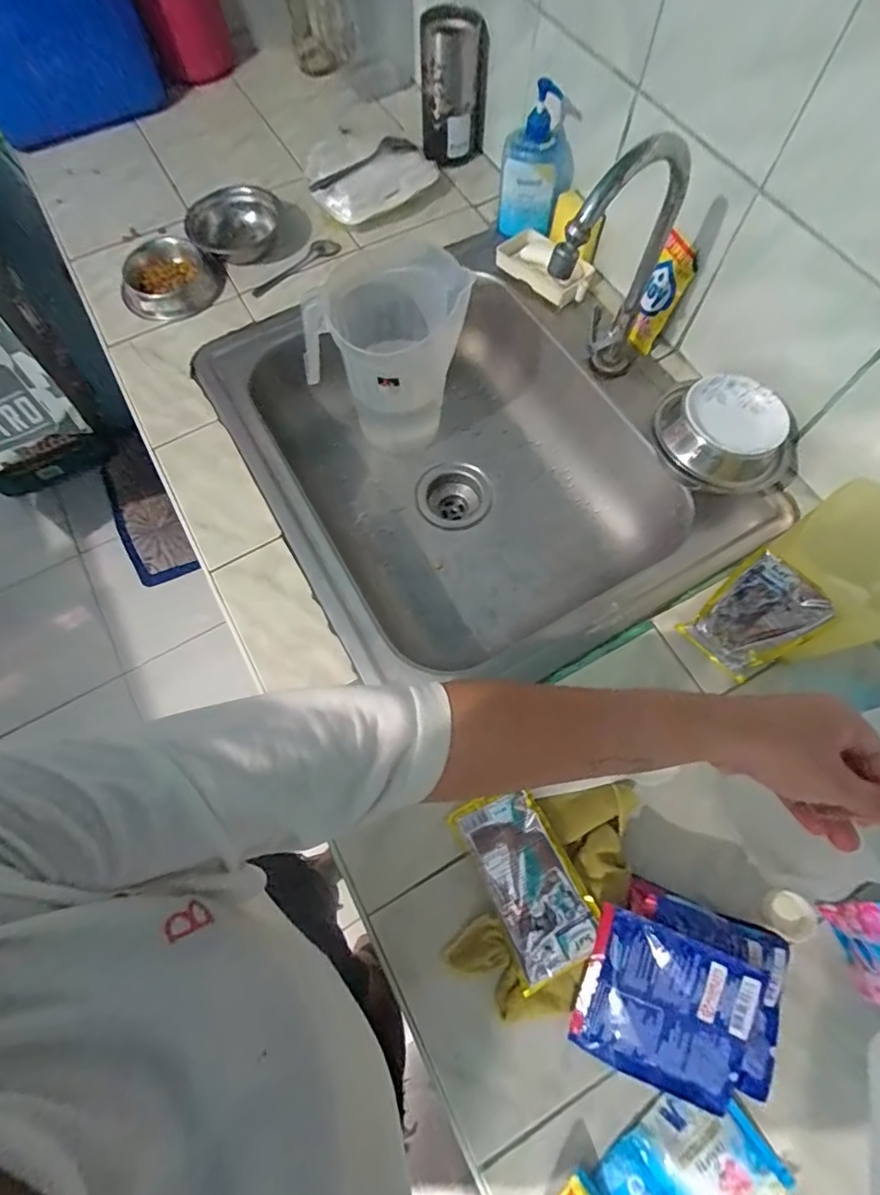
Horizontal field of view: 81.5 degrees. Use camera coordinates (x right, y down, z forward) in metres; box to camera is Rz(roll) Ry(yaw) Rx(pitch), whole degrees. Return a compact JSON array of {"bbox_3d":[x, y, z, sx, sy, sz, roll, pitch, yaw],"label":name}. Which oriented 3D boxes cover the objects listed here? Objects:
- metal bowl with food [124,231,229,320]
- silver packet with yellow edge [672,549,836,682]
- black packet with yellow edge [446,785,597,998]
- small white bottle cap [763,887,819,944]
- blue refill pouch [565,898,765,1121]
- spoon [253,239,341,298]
[{"bbox_3d":[-0.378,-0.444,0.721,0.131,0.036,0.126,0,69,0],"label":"metal bowl with food"},{"bbox_3d":[0.295,0.022,0.484,0.082,0.134,0.015,41,58,15],"label":"silver packet with yellow edge"},{"bbox_3d":[0.079,0.250,0.457,0.079,0.015,0.145,-29,58,-1],"label":"black packet with yellow edge"},{"bbox_3d":[0.312,0.282,0.454,0.045,0.011,0.040,33,72,12],"label":"small white bottle cap"},{"bbox_3d":[0.180,0.325,0.403,0.127,0.013,0.116,18,88,13],"label":"blue refill pouch"},{"bbox_3d":[-0.209,-0.482,0.741,0.150,0.016,0.024,-42,74,-14],"label":"spoon"}]

